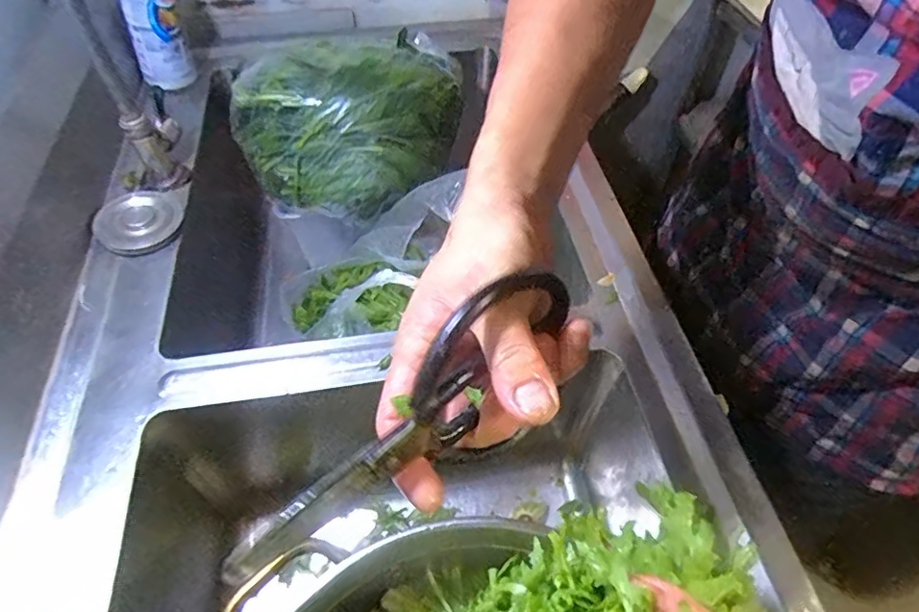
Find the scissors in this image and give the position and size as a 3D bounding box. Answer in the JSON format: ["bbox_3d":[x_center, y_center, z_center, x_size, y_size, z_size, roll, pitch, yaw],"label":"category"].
[{"bbox_3d":[-0.013,0.064,0.288,0.207,0.088,0.008,-46,45,-12],"label":"scissors"}]

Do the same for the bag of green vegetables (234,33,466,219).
[{"bbox_3d":[-0.151,-0.258,0.769,0.277,0.150,0.229,-34,60,-23],"label":"bag of green vegetables"}]

